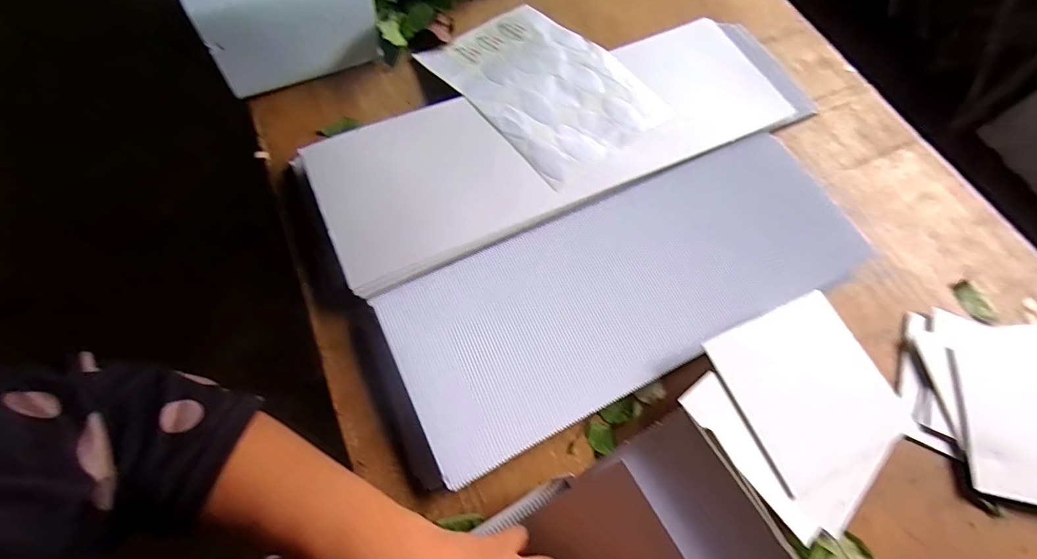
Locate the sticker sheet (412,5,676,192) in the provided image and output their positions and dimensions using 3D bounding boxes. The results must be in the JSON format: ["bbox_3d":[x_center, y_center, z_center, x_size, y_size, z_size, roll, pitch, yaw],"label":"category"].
[{"bbox_3d":[0.038,-0.283,0.629,0.233,0.038,0.315,-37,74,-16],"label":"sticker sheet"}]

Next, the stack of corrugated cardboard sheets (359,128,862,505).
[{"bbox_3d":[0.128,0.009,0.520,0.588,0.060,0.226,-24,71,-12],"label":"stack of corrugated cardboard sheets"}]

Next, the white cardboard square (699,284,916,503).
[{"bbox_3d":[0.293,0.107,0.446,0.150,0.010,0.154,-22,70,-11],"label":"white cardboard square"}]

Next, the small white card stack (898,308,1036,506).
[{"bbox_3d":[0.563,0.143,0.503,0.231,0.024,0.206,12,68,2],"label":"small white card stack"}]

